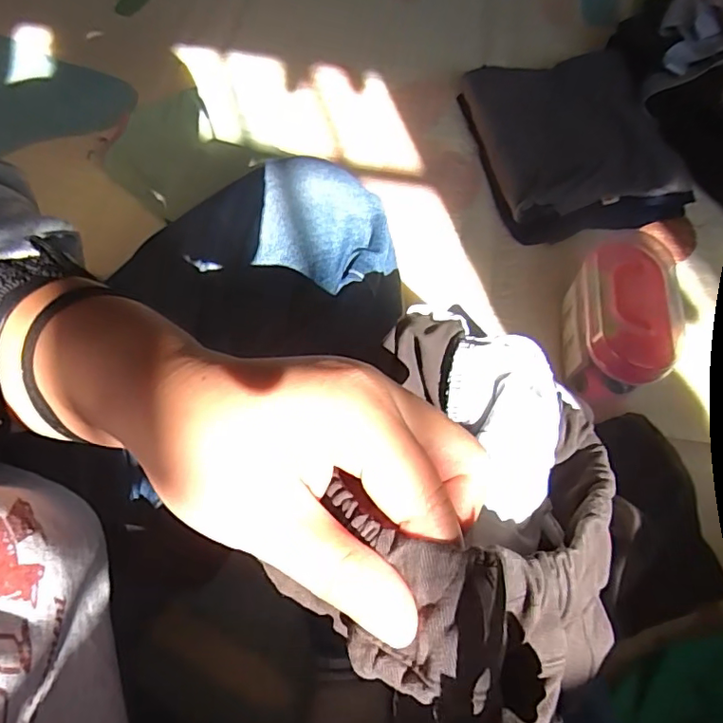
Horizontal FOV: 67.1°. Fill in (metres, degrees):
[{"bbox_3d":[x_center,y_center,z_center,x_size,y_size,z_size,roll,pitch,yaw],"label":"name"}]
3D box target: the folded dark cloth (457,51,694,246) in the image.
[{"bbox_3d":[0.243,-0.264,0.649,0.203,0.061,0.255,-9,64,-6],"label":"folded dark cloth"}]

